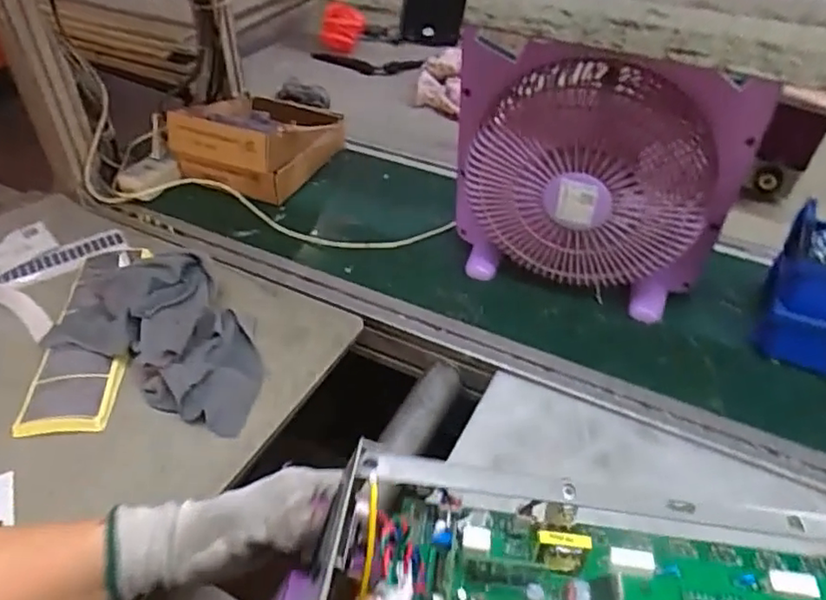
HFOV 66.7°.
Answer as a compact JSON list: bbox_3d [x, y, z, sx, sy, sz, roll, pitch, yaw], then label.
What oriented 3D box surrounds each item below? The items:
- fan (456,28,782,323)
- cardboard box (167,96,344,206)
[{"bbox_3d":[0.204,-0.130,0.729,0.313,0.294,0.115,8,42,8],"label":"fan"},{"bbox_3d":[-0.245,-0.266,1.006,0.206,0.112,0.235,12,43,13],"label":"cardboard box"}]

